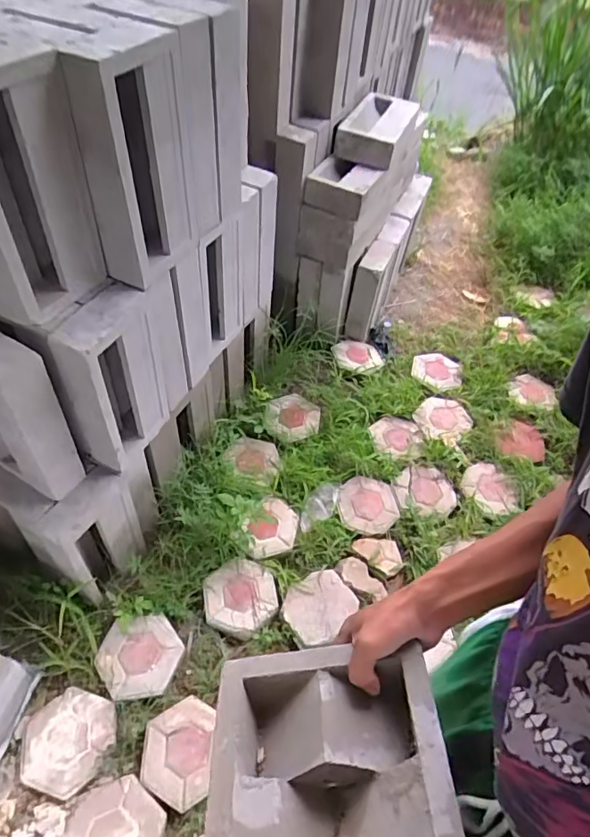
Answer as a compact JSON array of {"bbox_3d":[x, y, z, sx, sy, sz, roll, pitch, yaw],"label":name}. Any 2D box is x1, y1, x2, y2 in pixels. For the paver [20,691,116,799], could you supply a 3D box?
[{"bbox_3d":[-0.534,0.751,1.173,0.193,0.032,0.198,15,53,7],"label":"paver"}]

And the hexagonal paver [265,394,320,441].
[{"bbox_3d":[-0.008,-0.009,1.804,0.200,0.053,0.198,1,52,-3],"label":"hexagonal paver"}]

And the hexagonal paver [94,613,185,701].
[{"bbox_3d":[-0.396,0.604,1.276,0.210,0.046,0.185,-15,55,-15],"label":"hexagonal paver"}]

